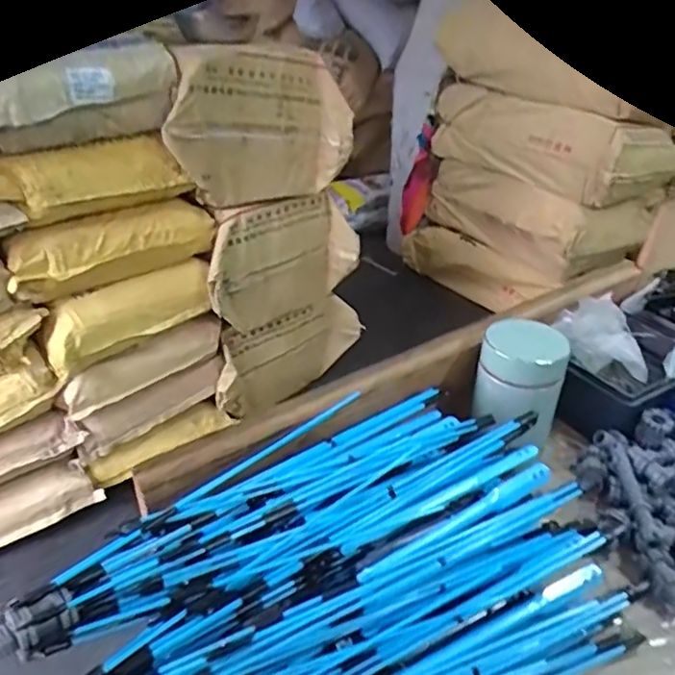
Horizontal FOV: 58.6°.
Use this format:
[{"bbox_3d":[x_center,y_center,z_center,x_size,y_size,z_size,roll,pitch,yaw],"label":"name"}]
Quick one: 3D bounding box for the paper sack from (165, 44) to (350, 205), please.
[{"bbox_3d":[-0.170,-0.477,1.359,0.419,0.336,0.100,-21,37,-29],"label":"paper sack"}]

